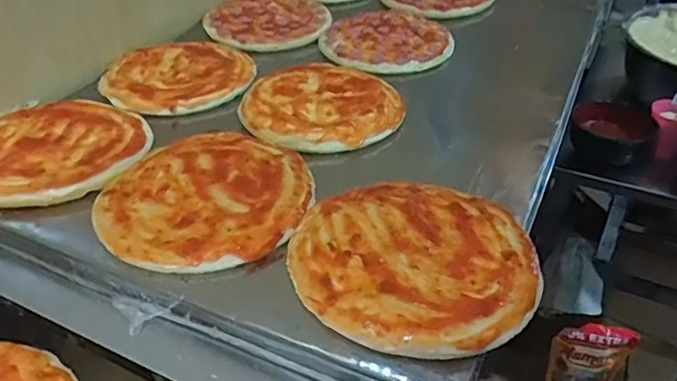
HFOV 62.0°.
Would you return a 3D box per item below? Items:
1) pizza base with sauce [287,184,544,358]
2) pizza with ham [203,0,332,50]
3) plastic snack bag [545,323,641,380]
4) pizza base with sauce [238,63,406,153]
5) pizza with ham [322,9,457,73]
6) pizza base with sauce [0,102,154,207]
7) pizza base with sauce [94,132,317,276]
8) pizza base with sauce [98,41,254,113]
[{"bbox_3d":[0.062,0.052,0.471,0.199,0.008,0.187,12,40,18],"label":"pizza base with sauce"},{"bbox_3d":[-0.103,-0.280,0.907,0.189,0.019,0.210,30,48,34],"label":"pizza with ham"},{"bbox_3d":[0.502,0.371,1.151,0.144,0.263,0.046,0,38,0],"label":"plastic snack bag"},{"bbox_3d":[-0.021,-0.109,0.687,0.183,0.011,0.178,-1,38,1],"label":"pizza base with sauce"},{"bbox_3d":[0.076,-0.226,0.844,0.191,0.026,0.173,-21,42,-22],"label":"pizza with ham"},{"bbox_3d":[-0.311,-0.050,0.610,0.187,0.010,0.188,-1,38,1],"label":"pizza base with sauce"},{"bbox_3d":[-0.126,0.002,0.540,0.186,0.010,0.191,-1,38,1],"label":"pizza base with sauce"},{"bbox_3d":[-0.214,-0.159,0.757,0.193,0.010,0.177,-1,38,1],"label":"pizza base with sauce"}]

